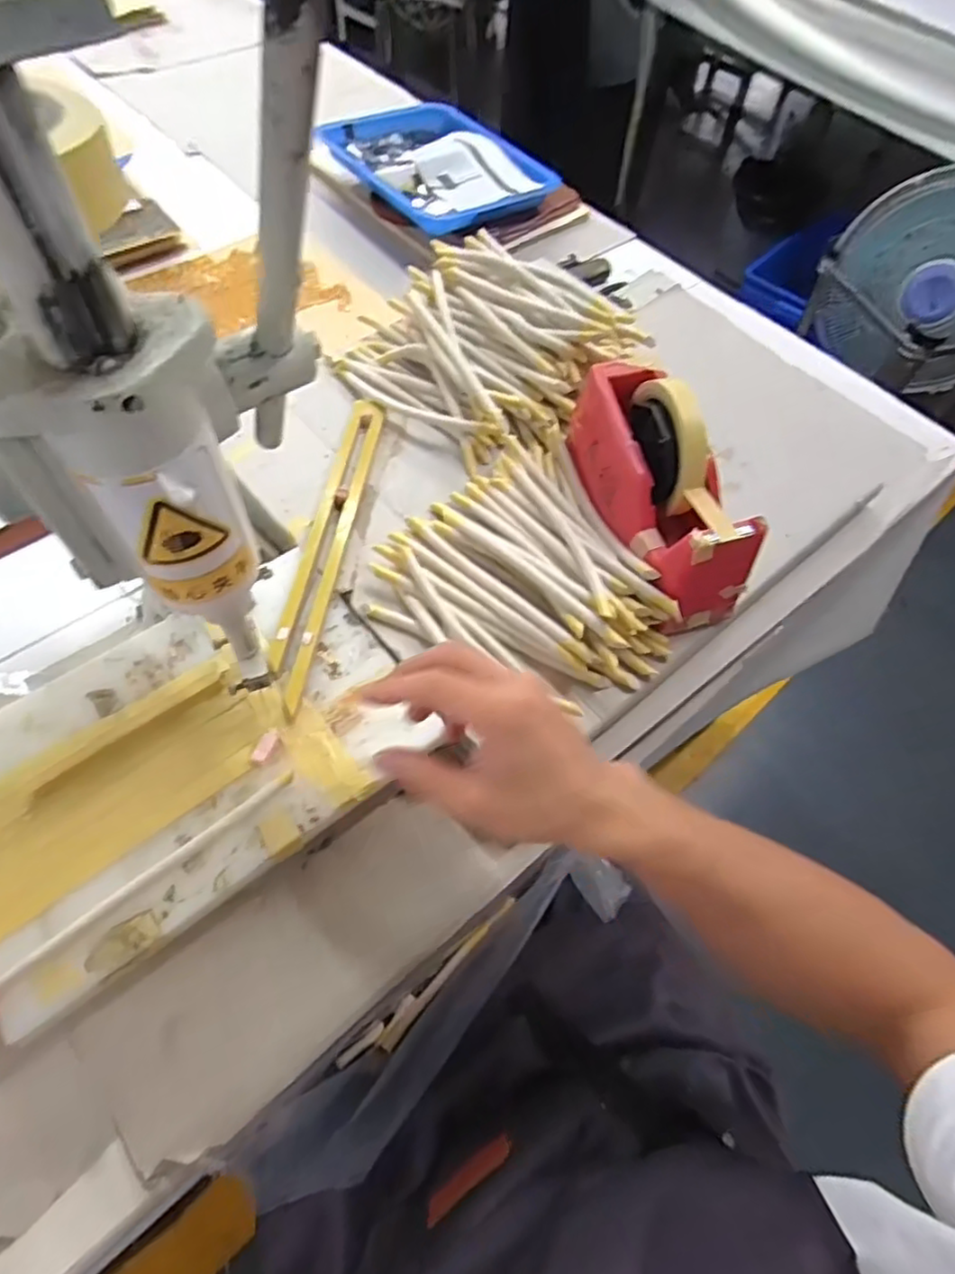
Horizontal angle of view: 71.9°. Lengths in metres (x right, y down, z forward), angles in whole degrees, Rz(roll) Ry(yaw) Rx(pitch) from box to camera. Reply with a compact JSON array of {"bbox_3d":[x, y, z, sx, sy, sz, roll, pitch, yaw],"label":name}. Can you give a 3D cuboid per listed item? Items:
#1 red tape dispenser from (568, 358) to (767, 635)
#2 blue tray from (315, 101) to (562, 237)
[{"bbox_3d":[0.137,-0.125,0.508,0.066,0.112,0.211,-16,62,-13],"label":"red tape dispenser"},{"bbox_3d":[-0.053,-0.626,0.872,0.206,0.033,0.295,-39,70,-23],"label":"blue tray"}]

